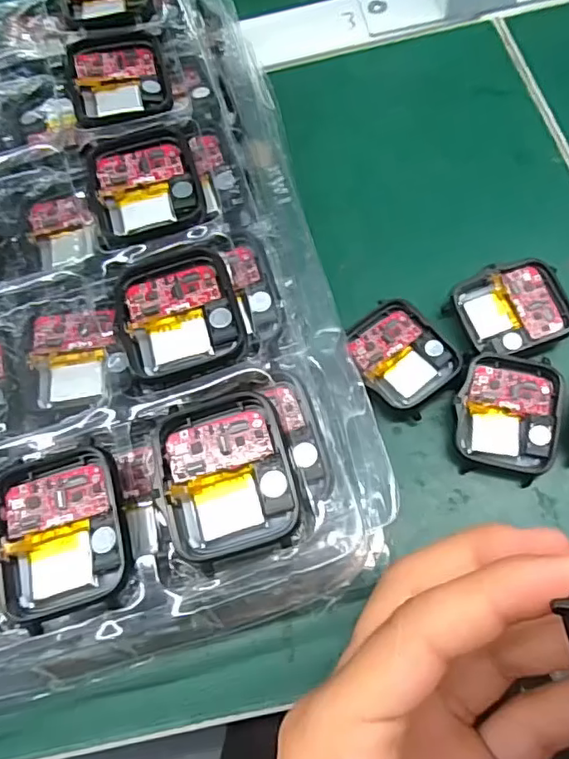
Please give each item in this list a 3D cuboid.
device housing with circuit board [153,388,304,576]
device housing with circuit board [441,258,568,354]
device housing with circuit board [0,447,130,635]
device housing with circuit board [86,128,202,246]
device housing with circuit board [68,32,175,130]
[{"bbox_3d":[-0.017,0.027,0.160,0.037,0.010,0.044,-16,67,-1],"label":"device housing with circuit board"},{"bbox_3d":[0.095,-0.029,0.231,0.044,0.010,0.037,-22,67,-3],"label":"device housing with circuit board"},{"bbox_3d":[-0.064,0.043,0.161,0.038,0.013,0.044,-17,67,-1],"label":"device housing with circuit board"},{"bbox_3d":[-0.050,-0.072,0.202,0.038,0.004,0.047,-14,72,1],"label":"device housing with circuit board"},{"bbox_3d":[-0.065,-0.119,0.221,0.037,0.004,0.045,-15,67,0],"label":"device housing with circuit board"}]

